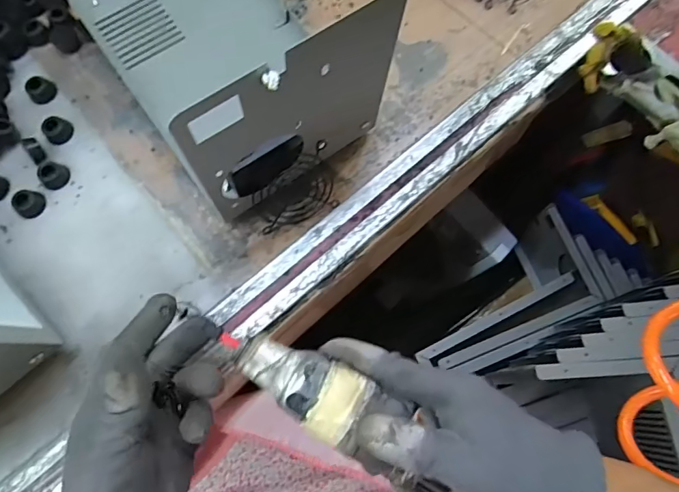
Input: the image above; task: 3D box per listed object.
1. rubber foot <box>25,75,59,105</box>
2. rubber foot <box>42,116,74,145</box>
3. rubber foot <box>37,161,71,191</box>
[{"bbox_3d":[-0.270,-0.142,0.425,0.021,0.012,0.024,39,77,12],"label":"rubber foot"},{"bbox_3d":[-0.247,-0.102,0.411,0.021,0.013,0.022,0,72,1],"label":"rubber foot"},{"bbox_3d":[-0.243,-0.061,0.398,0.020,0.012,0.023,29,75,10],"label":"rubber foot"}]

